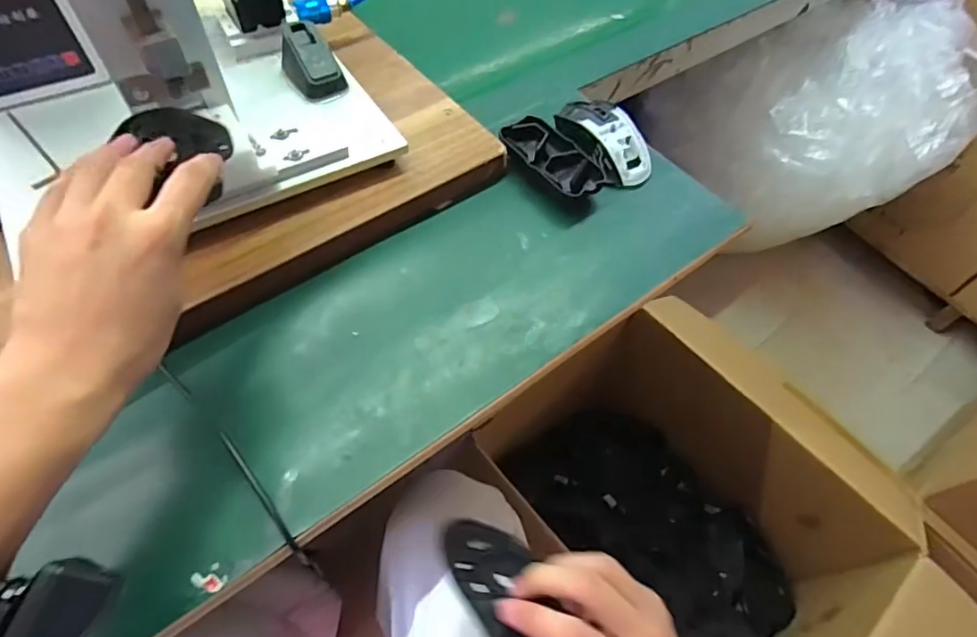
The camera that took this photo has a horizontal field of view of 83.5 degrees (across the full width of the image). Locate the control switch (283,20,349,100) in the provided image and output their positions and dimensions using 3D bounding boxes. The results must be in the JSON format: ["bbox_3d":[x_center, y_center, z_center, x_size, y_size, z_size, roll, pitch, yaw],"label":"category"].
[{"bbox_3d":[-0.164,-0.239,0.506,0.040,0.037,0.064,-31,65,-21],"label":"control switch"}]

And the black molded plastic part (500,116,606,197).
[{"bbox_3d":[0.062,-0.150,0.531,0.110,0.031,0.051,41,64,20],"label":"black molded plastic part"}]

